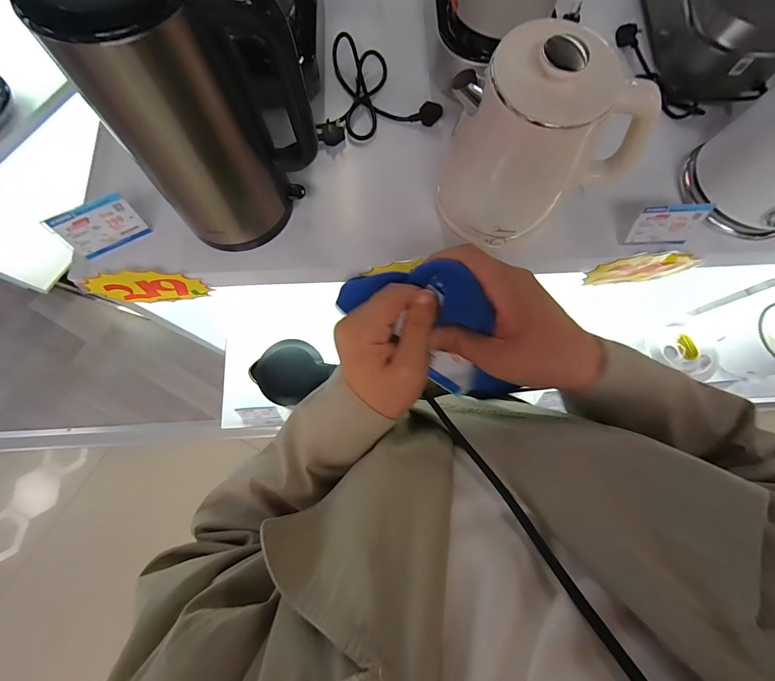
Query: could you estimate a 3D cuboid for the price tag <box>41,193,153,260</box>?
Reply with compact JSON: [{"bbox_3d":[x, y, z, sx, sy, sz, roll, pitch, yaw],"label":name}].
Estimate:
[{"bbox_3d":[-0.396,-0.157,0.484,0.095,0.066,0.011,-28,56,-10],"label":"price tag"}]

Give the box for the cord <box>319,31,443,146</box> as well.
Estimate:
[{"bbox_3d":[-0.029,-0.423,0.576,0.199,0.051,0.172,-13,76,-5],"label":"cord"}]

